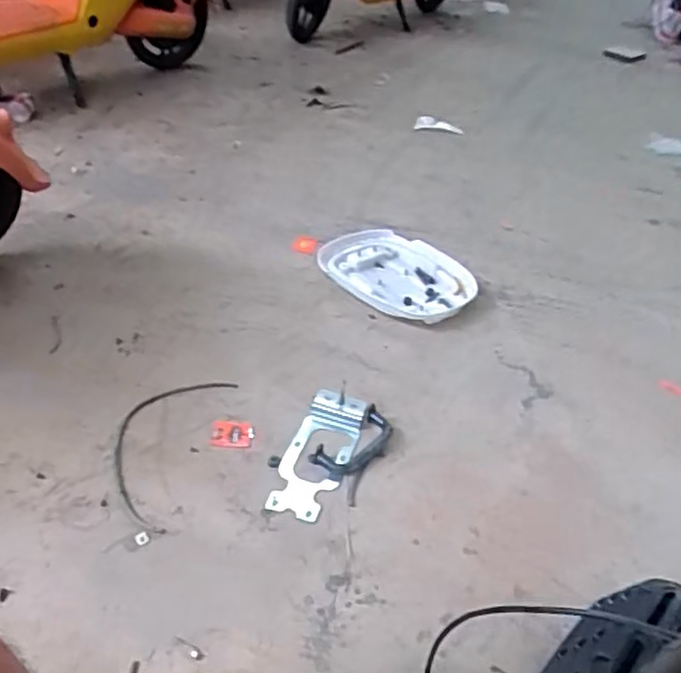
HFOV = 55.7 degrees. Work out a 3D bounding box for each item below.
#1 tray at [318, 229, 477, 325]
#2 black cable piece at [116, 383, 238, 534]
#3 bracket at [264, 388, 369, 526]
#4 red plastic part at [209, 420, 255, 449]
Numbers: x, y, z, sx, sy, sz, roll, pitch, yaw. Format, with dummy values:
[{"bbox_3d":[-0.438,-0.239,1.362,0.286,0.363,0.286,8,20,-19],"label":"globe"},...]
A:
[{"bbox_3d":[0.130,-0.151,1.519,0.275,0.039,0.377,-29,48,-36],"label":"tray"},{"bbox_3d":[-0.301,0.172,1.072,0.155,0.006,0.326,11,38,8],"label":"black cable piece"},{"bbox_3d":[-0.035,0.191,1.074,0.103,0.028,0.258,14,38,12],"label":"bracket"},{"bbox_3d":[-0.184,0.165,1.096,0.074,0.005,0.058,6,37,3],"label":"red plastic part"}]

